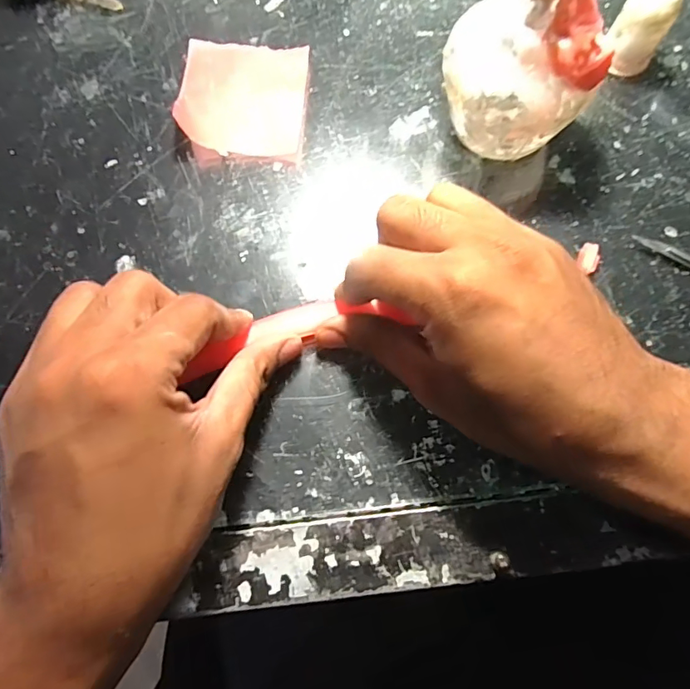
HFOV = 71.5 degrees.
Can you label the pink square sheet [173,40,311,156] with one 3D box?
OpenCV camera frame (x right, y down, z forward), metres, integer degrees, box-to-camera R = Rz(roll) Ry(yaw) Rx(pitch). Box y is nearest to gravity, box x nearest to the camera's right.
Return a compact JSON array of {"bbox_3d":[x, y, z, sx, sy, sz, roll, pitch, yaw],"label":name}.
[{"bbox_3d":[-0.061,-0.147,0.282,0.074,0.010,0.077,5,73,3],"label":"pink square sheet"}]

